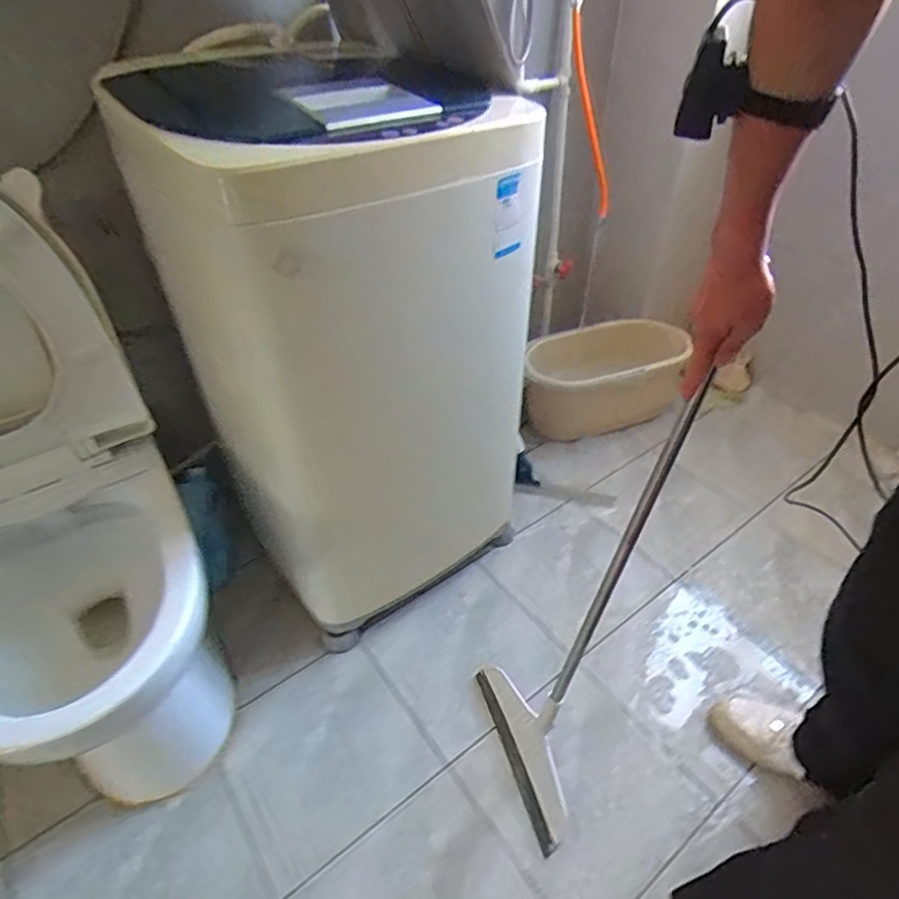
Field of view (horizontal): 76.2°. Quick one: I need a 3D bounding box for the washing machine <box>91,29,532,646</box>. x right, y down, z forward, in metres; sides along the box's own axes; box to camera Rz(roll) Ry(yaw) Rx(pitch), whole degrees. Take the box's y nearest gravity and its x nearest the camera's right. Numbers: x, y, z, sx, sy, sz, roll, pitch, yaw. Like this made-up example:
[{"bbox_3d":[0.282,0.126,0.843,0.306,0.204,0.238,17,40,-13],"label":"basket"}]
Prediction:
[{"bbox_3d":[-0.158,-0.174,0.978,0.481,0.792,0.455,-23,45,-23],"label":"washing machine"}]

